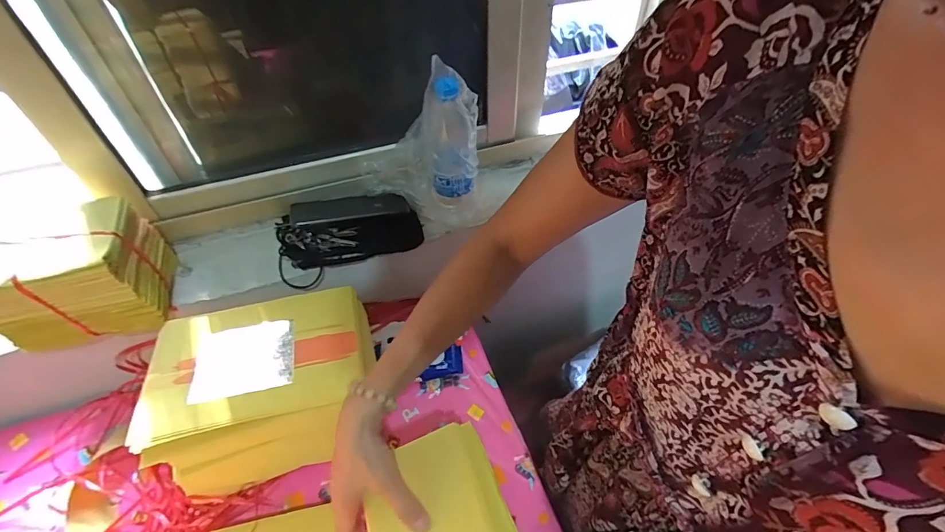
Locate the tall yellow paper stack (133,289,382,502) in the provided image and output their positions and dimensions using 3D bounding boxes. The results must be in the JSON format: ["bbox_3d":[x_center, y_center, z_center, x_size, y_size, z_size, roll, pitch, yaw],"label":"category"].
[{"bbox_3d":[-0.247,0.142,0.547,0.244,0.136,0.183,-17,55,-10],"label":"tall yellow paper stack"}]

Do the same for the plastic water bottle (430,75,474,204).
[{"bbox_3d":[-0.029,-0.168,0.598,0.065,0.183,0.049,-6,54,-1],"label":"plastic water bottle"}]

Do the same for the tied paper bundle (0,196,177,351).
[{"bbox_3d":[-0.500,0.008,0.539,0.172,0.138,0.127,-15,55,-8],"label":"tied paper bundle"}]

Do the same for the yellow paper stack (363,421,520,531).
[{"bbox_3d":[-0.033,0.246,0.419,0.134,0.027,0.156,-19,55,-11],"label":"yellow paper stack"}]

